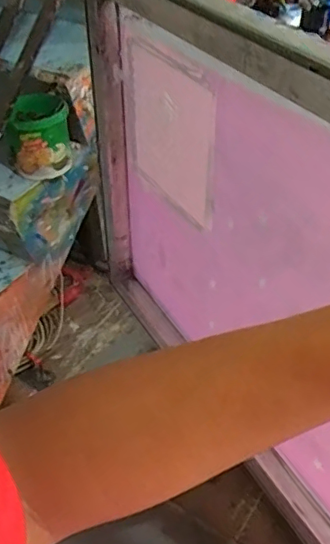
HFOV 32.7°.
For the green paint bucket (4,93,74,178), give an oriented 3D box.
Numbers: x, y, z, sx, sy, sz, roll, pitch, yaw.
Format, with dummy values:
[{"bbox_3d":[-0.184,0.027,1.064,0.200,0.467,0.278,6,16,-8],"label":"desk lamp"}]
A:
[{"bbox_3d":[-0.318,-0.345,1.430,0.149,0.186,0.163,-1,42,1],"label":"green paint bucket"}]

